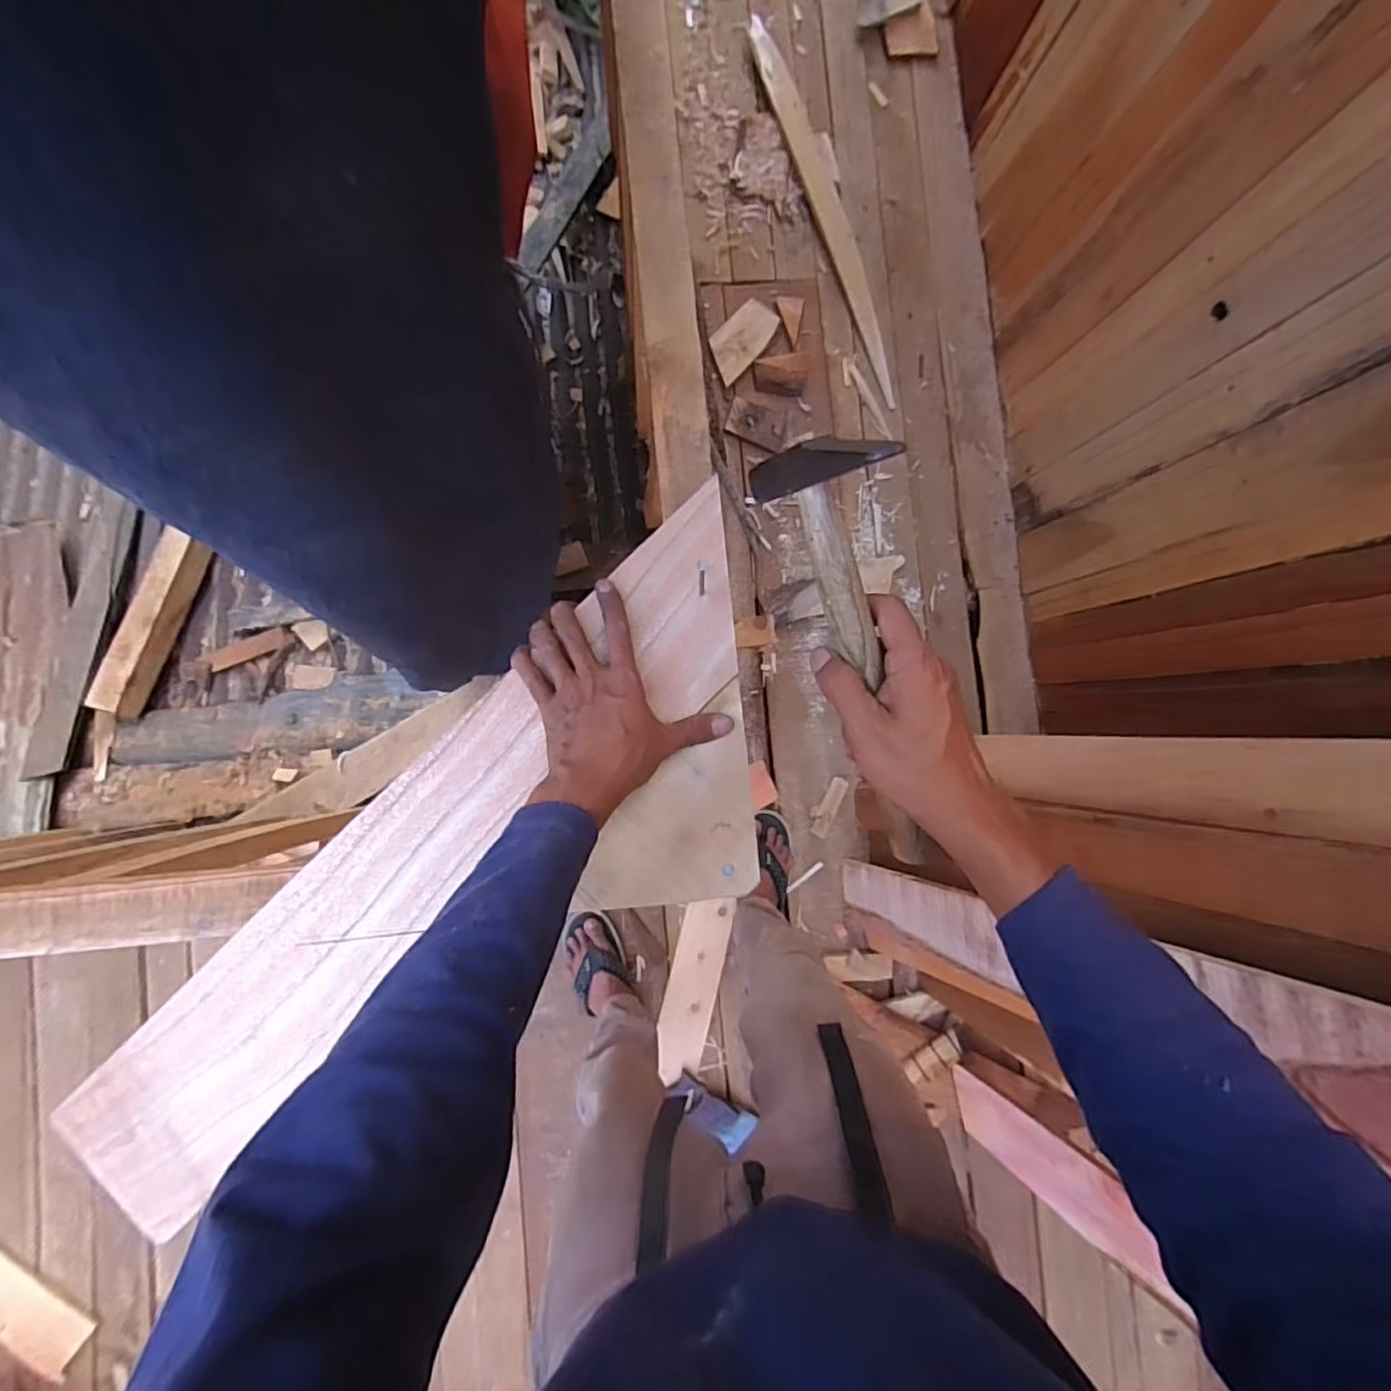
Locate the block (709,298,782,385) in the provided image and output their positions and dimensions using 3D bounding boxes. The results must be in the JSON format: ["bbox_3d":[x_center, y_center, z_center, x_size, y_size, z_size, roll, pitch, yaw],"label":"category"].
[{"bbox_3d":[0.092,-0.717,1.280,0.090,0.018,0.171,41,85,-3],"label":"block"}]

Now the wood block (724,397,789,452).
[{"bbox_3d":[0.123,-0.546,1.278,0.117,0.014,0.079,17,87,-2],"label":"wood block"}]

